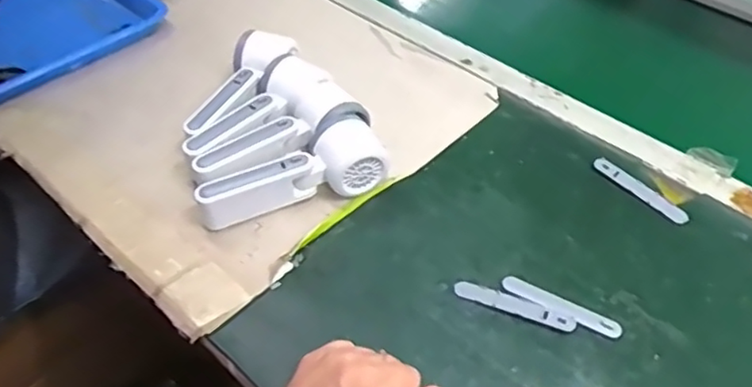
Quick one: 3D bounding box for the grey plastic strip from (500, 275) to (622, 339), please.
[{"bbox_3d":[0.146,0.090,0.502,0.094,0.008,0.017,23,50,19],"label":"grey plastic strip"}]

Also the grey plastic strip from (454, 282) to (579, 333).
[{"bbox_3d":[0.110,0.089,0.502,0.094,0.007,0.017,17,48,13],"label":"grey plastic strip"}]

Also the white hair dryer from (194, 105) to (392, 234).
[{"bbox_3d":[-0.073,-0.020,0.559,0.167,0.052,0.061,-20,50,-20],"label":"white hair dryer"}]

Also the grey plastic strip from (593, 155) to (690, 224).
[{"bbox_3d":[0.246,-0.005,0.588,0.016,0.005,0.095,-31,55,-28],"label":"grey plastic strip"}]

